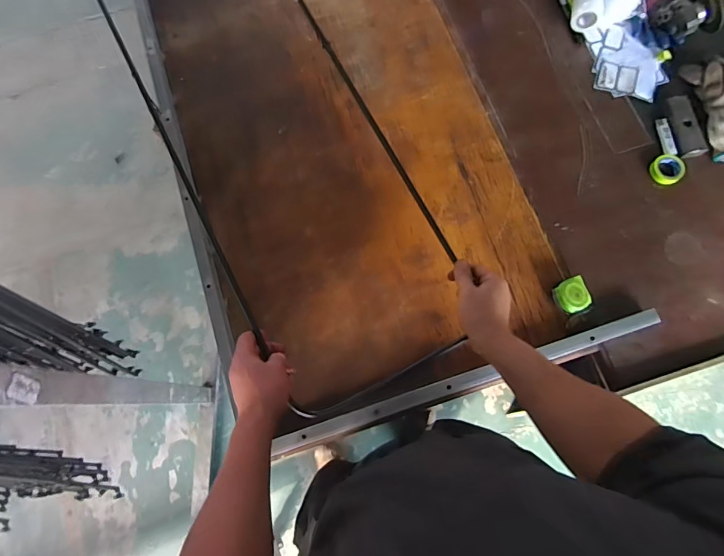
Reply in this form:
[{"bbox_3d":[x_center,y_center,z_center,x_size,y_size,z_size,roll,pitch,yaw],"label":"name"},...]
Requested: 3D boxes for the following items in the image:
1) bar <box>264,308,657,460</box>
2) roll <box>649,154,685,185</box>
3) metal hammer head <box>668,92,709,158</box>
[{"bbox_3d":[0.184,0.177,0.697,0.665,0.039,0.038,-19,76,-1],"label":"bar"},{"bbox_3d":[0.585,-0.207,0.791,0.063,0.018,0.054,-43,78,-7],"label":"roll"},{"bbox_3d":[0.633,-0.295,0.801,0.049,0.017,0.131,0,74,1],"label":"metal hammer head"}]

